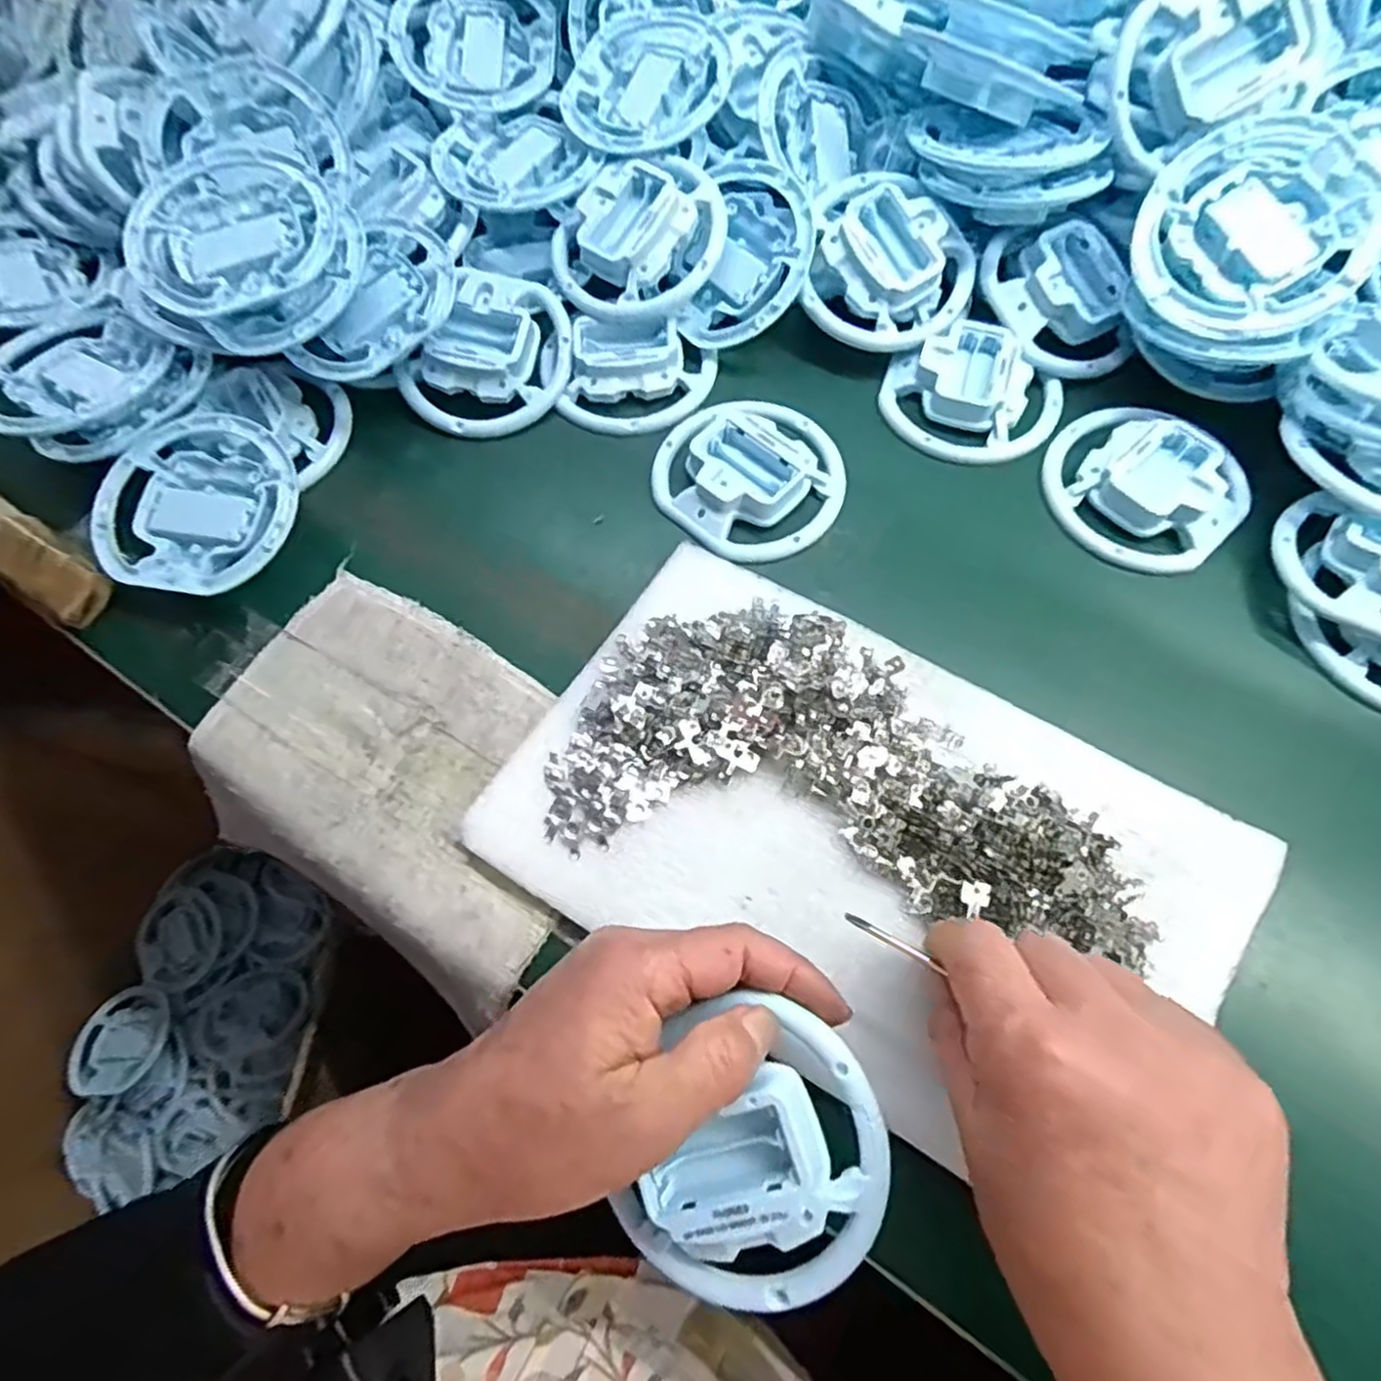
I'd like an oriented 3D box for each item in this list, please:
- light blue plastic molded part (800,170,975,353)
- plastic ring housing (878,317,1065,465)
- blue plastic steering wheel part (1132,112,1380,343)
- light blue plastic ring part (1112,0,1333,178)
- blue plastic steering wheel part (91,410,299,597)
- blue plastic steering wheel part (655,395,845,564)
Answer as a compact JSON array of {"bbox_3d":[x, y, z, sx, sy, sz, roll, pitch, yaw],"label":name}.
[{"bbox_3d":[0.115,-0.244,0.412,0.090,0.028,0.097,14,85,1],"label":"light blue plastic molded part"},{"bbox_3d":[0.156,-0.167,0.405,0.092,0.018,0.082,34,73,15],"label":"plastic ring housing"},{"bbox_3d":[0.279,-0.226,0.365,0.099,0.026,0.105,-22,79,15],"label":"blue plastic steering wheel part"},{"bbox_3d":[0.272,-0.328,0.372,0.104,0.033,0.082,-20,107,0],"label":"light blue plastic ring part"},{"bbox_3d":[-0.258,-0.097,0.385,0.105,0.023,0.100,-1,68,2],"label":"blue plastic steering wheel part"},{"bbox_3d":[0.033,-0.121,0.392,0.105,0.019,0.101,-1,68,2],"label":"blue plastic steering wheel part"}]

